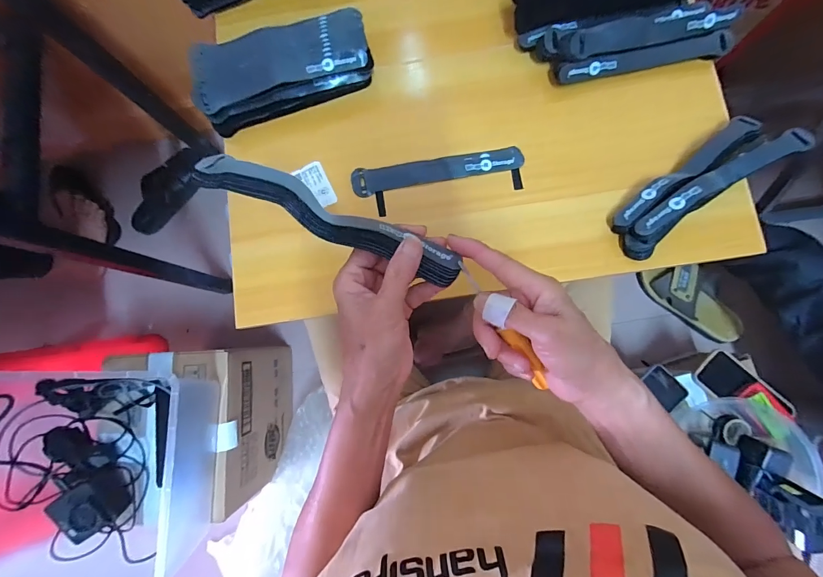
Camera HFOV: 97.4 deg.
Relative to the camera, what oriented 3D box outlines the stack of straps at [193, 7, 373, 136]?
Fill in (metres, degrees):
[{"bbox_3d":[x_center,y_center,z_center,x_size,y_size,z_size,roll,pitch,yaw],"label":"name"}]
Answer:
[{"bbox_3d":[-0.149,-0.260,0.426,0.198,0.047,0.083,-18,83,1],"label":"stack of straps"}]

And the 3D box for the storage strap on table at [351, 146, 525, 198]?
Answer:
[{"bbox_3d":[0.030,-0.141,0.429,0.198,0.011,0.033,-10,83,2],"label":"storage strap on table"}]

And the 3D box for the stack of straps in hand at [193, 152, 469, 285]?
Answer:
[{"bbox_3d":[-0.053,-0.049,0.251,0.188,0.018,0.029,23,85,-6],"label":"stack of straps in hand"}]

